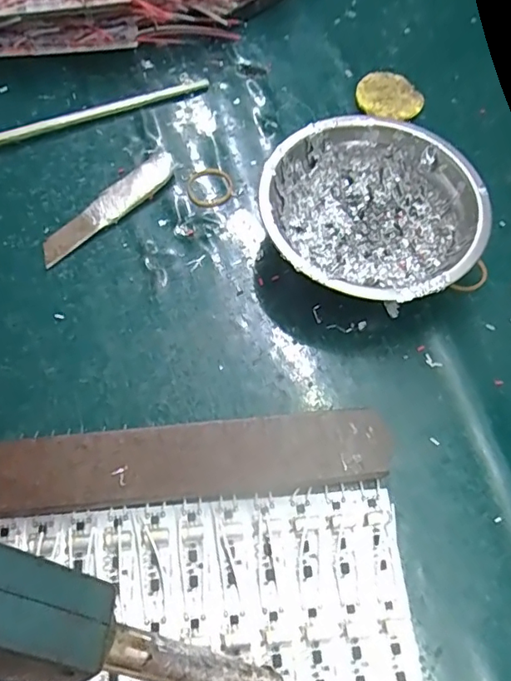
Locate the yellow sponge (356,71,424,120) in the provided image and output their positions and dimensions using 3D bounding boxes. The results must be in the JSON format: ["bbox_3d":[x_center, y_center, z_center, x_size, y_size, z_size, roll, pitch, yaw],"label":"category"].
[{"bbox_3d":[0.097,-0.176,0.385,0.047,0.007,0.046,8,65,2],"label":"yellow sponge"}]

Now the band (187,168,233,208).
[{"bbox_3d":[-0.030,-0.100,0.348,0.030,0.004,0.029,1,65,-2],"label":"band"}]

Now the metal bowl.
[{"bbox_3d":[0.066,-0.071,0.316,0.121,0.040,0.122,1,65,-2],"label":"metal bowl"}]

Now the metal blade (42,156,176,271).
[{"bbox_3d":[-0.091,-0.083,0.335,0.102,0.004,0.020,-42,82,-16],"label":"metal blade"}]

